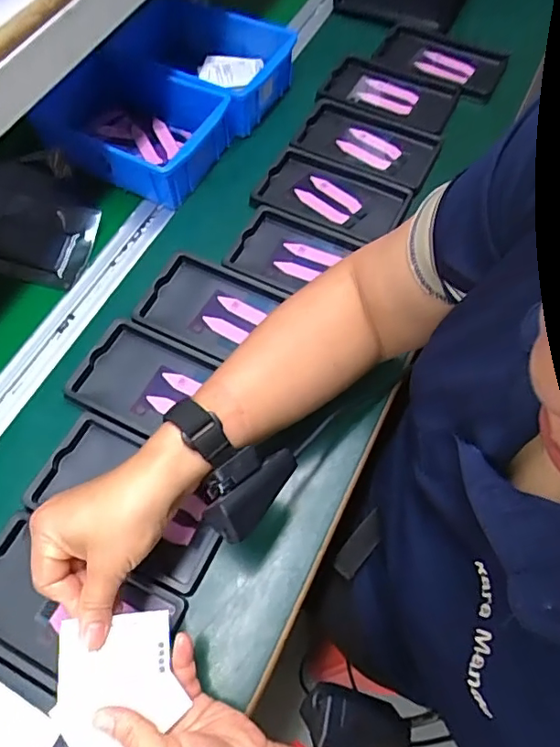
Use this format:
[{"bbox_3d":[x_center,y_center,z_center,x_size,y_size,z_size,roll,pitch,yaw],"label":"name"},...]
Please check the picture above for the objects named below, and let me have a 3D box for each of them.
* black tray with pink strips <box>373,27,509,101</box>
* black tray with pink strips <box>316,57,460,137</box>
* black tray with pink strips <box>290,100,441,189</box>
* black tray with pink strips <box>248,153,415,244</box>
[{"bbox_3d":[0.216,-0.415,0.710,0.158,0.018,0.092,31,67,16],"label":"black tray with pink strips"},{"bbox_3d":[0.142,-0.359,0.686,0.160,0.015,0.101,23,65,13],"label":"black tray with pink strips"},{"bbox_3d":[0.107,-0.279,0.645,0.160,0.016,0.102,23,65,13],"label":"black tray with pink strips"},{"bbox_3d":[0.061,-0.200,0.606,0.159,0.018,0.092,19,64,11],"label":"black tray with pink strips"}]

